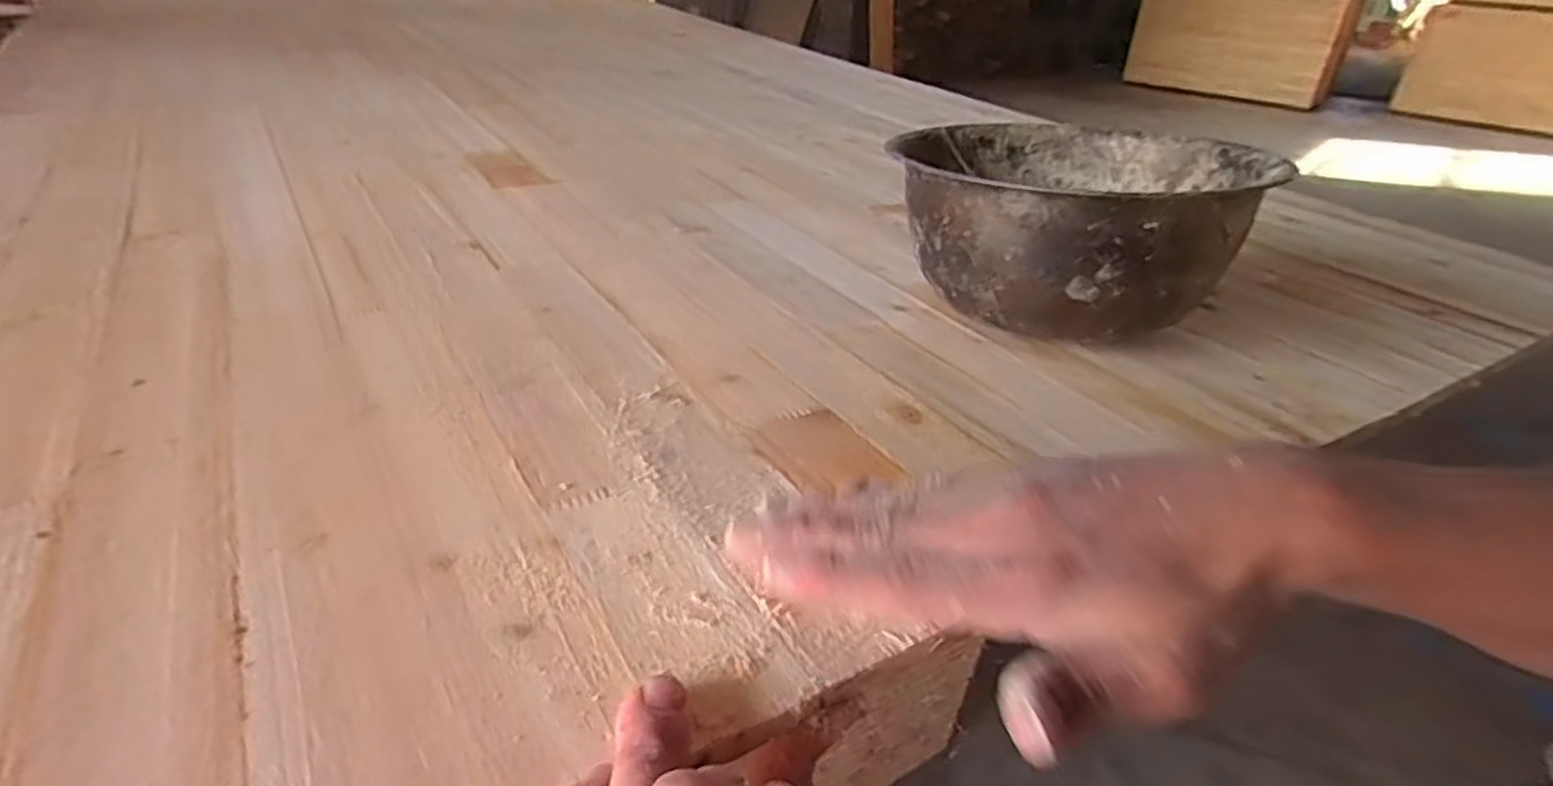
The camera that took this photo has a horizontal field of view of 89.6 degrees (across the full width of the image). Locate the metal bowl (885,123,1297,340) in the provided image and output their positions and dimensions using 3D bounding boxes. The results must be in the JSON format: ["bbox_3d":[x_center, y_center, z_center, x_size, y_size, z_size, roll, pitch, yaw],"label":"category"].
[{"bbox_3d":[0.183,-0.107,0.513,0.204,0.106,0.219,4,31,-2],"label":"metal bowl"}]

